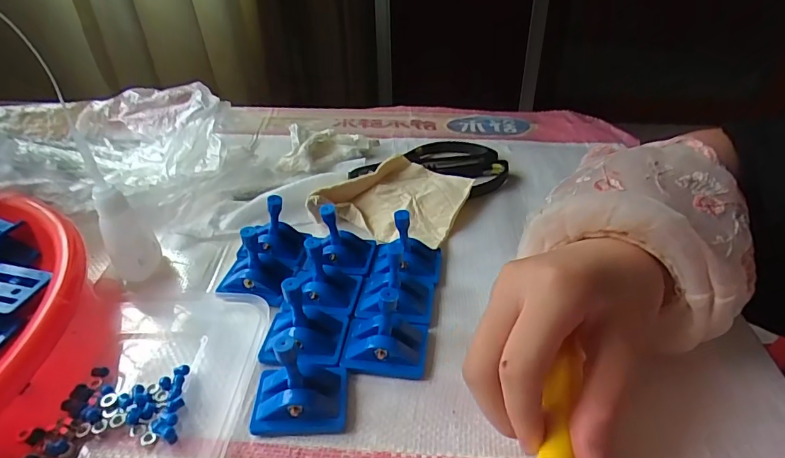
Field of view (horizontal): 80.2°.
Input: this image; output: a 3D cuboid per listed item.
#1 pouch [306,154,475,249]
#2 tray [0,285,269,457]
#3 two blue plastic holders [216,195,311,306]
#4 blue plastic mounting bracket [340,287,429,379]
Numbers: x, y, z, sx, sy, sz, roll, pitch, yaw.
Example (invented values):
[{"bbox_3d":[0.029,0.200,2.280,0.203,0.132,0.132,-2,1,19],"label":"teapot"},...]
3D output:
[{"bbox_3d":[0.002,-0.026,0.359,0.102,0.024,0.083,11,38,16],"label":"pouch"},{"bbox_3d":[-0.125,0.091,0.221,0.098,0.009,0.172,1,37,3],"label":"tray"},{"bbox_3d":[-0.083,0.007,0.301,0.043,0.042,0.066,7,37,11],"label":"two blue plastic holders"},{"bbox_3d":[-0.004,0.048,0.243,0.044,0.040,0.034,5,37,8],"label":"blue plastic mounting bracket"}]

